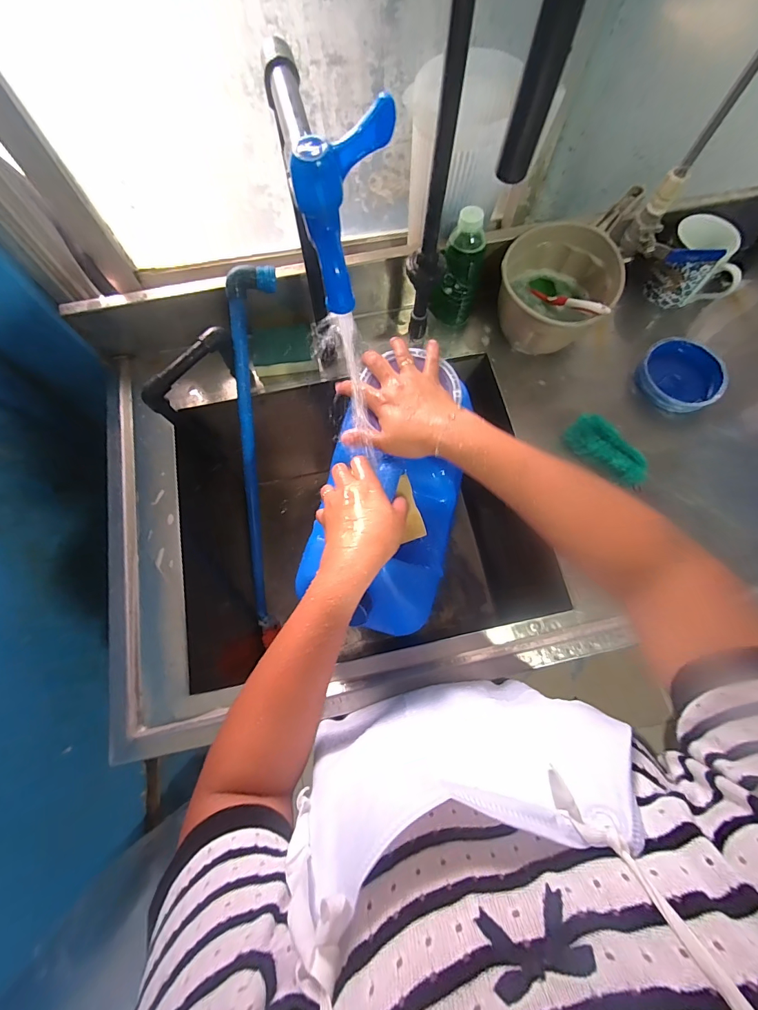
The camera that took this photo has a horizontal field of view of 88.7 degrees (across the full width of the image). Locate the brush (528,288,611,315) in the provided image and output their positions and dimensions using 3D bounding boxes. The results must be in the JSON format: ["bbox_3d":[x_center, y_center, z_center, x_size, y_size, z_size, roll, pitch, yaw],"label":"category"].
[{"bbox_3d":[0.280,-0.305,0.582,0.012,0.017,0.152,-25,41,-8],"label":"brush"}]

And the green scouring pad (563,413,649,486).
[{"bbox_3d":[0.334,-0.077,0.572,0.059,0.046,0.120,-35,75,-10],"label":"green scouring pad"}]

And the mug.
[{"bbox_3d":[0.510,-0.380,0.625,0.111,0.108,0.076,34,75,10],"label":"mug"}]

